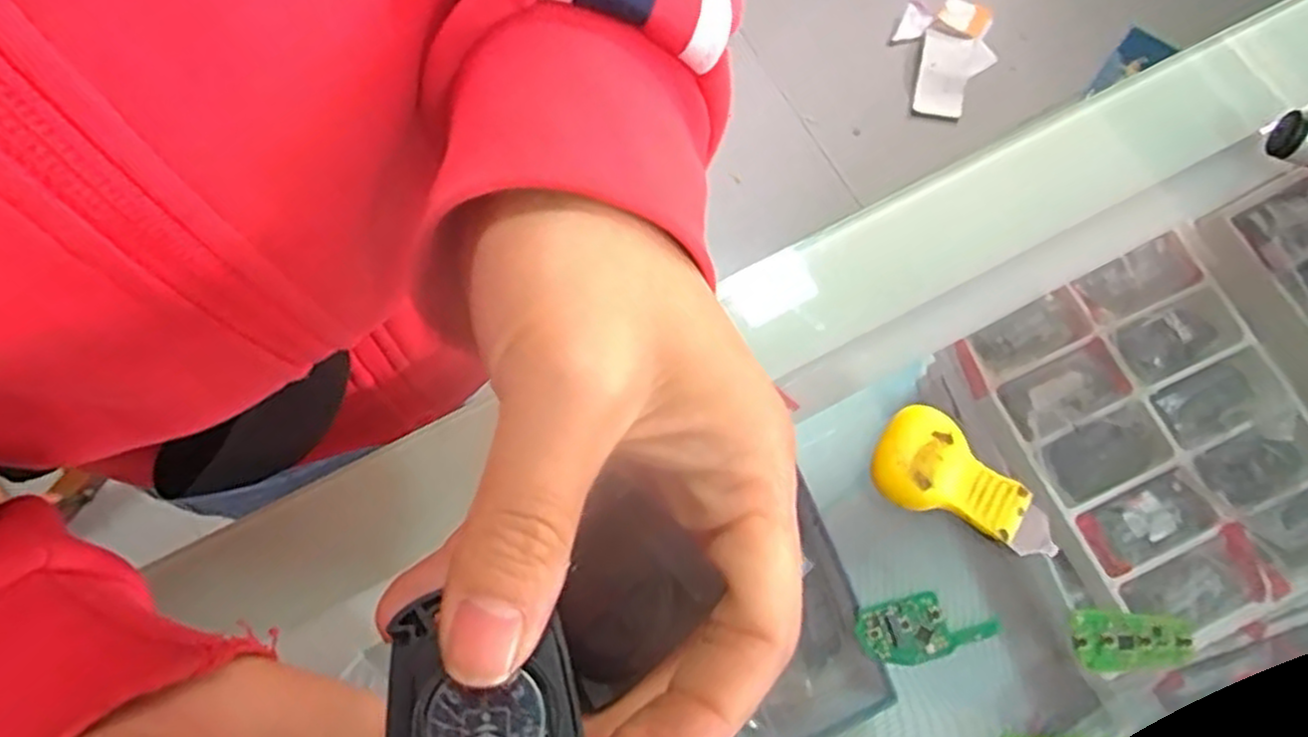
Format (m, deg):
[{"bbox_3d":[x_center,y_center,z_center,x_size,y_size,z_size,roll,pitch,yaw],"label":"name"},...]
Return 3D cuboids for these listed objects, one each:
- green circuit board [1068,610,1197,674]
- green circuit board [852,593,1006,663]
[{"bbox_3d":[0.168,0.096,0.266,0.040,0.006,0.020,2,74,2],"label":"green circuit board"},{"bbox_3d":[0.096,0.091,0.270,0.046,0.006,0.022,-14,74,-3],"label":"green circuit board"}]

